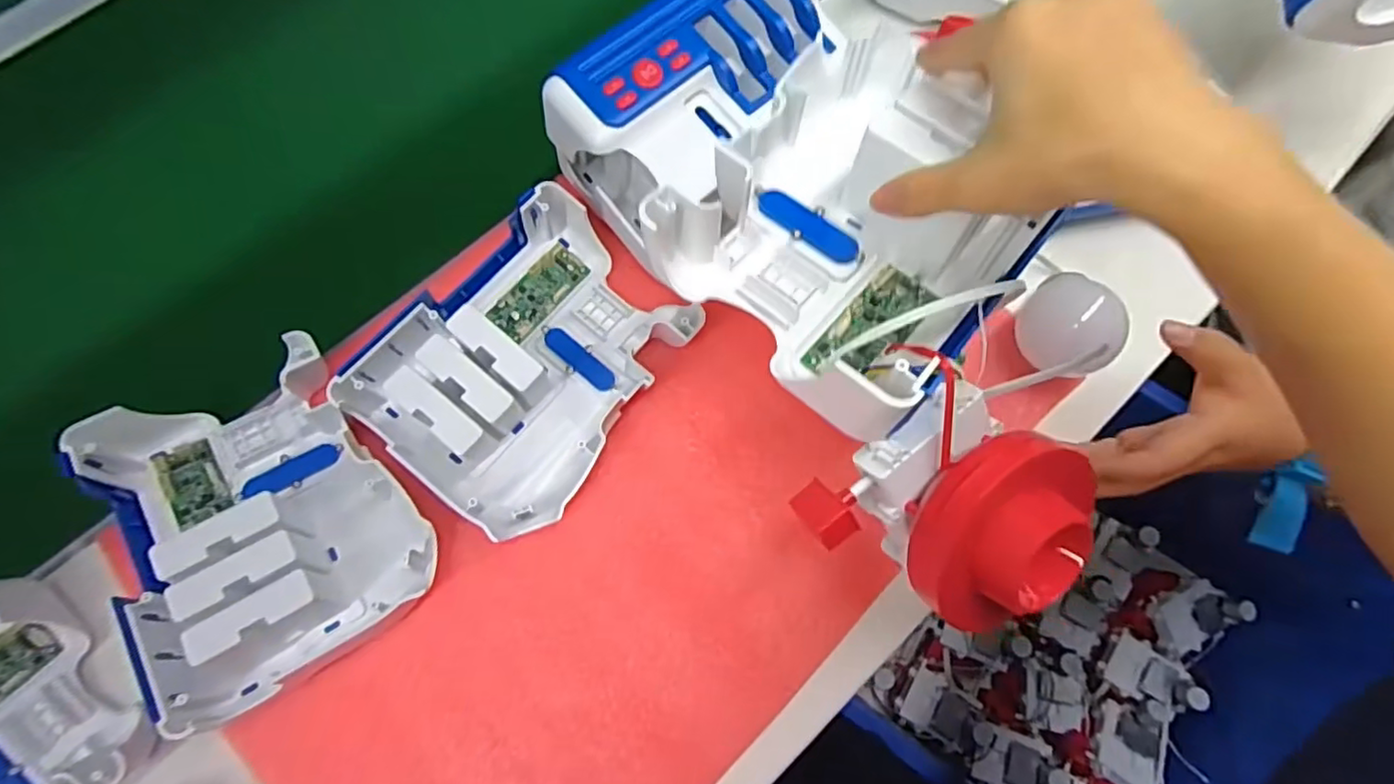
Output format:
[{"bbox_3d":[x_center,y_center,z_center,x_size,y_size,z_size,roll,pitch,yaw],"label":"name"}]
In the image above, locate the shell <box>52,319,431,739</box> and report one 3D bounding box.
[{"bbox_3d":[-0.251,0.068,0.362,0.142,0.073,0.187,-37,76,-9],"label":"shell"}]

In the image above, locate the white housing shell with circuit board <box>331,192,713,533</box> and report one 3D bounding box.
[{"bbox_3d":[-0.100,-0.022,0.384,0.137,0.066,0.187,34,77,11],"label":"white housing shell with circuit board"}]

